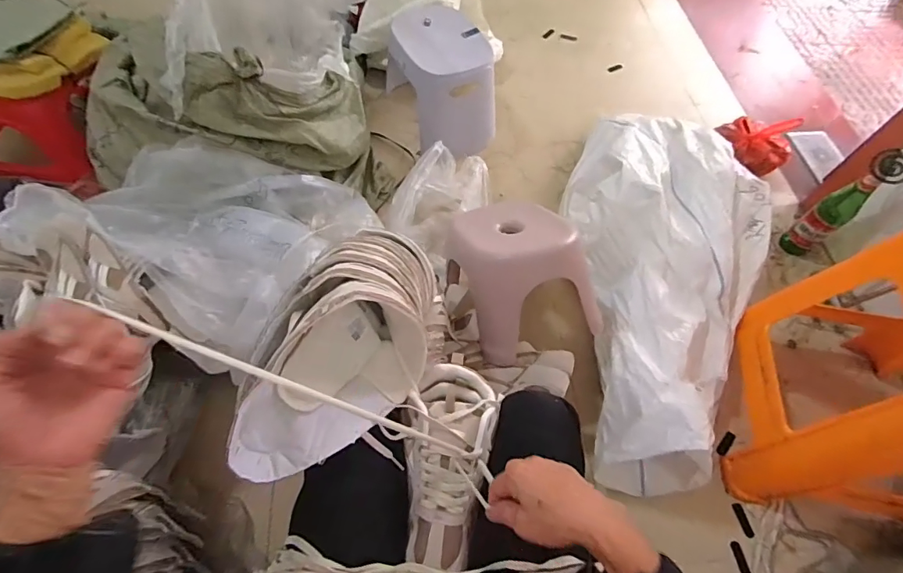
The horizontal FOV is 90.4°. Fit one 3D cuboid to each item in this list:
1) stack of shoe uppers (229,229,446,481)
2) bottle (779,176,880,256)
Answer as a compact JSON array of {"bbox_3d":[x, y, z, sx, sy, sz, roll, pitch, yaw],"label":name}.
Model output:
[{"bbox_3d":[-0.110,0.072,0.570,0.161,0.224,0.359,16,62,5],"label":"stack of shoe uppers"},{"bbox_3d":[0.879,-0.160,1.054,0.080,0.242,0.071,-27,67,-17],"label":"bottle"}]

